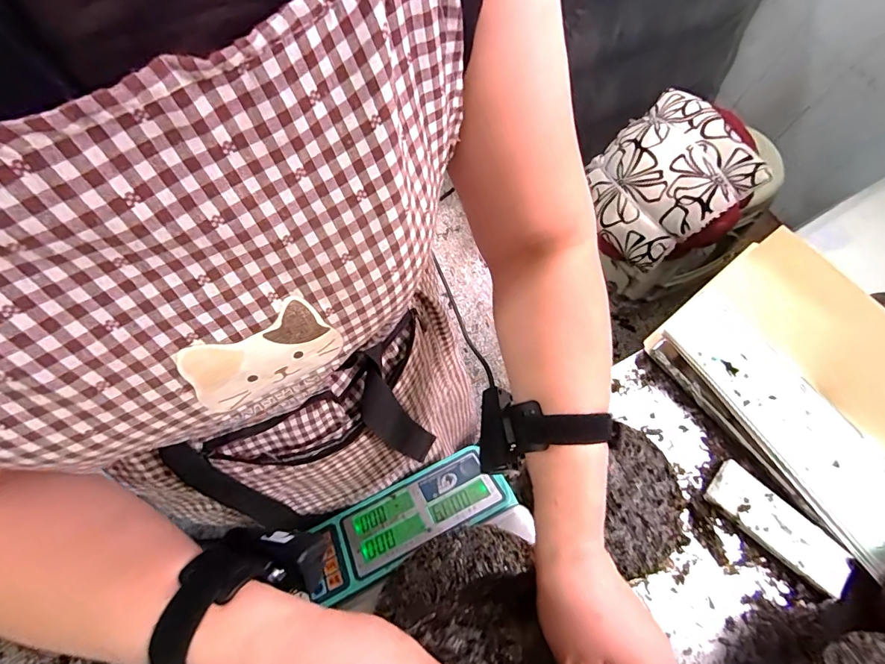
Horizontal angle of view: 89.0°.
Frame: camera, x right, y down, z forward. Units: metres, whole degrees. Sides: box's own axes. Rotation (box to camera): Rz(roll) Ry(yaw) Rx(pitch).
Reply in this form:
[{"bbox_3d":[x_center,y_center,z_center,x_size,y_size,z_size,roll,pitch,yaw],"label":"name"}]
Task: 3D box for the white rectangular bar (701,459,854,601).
[{"bbox_3d":[0.483,0.282,0.653,0.200,0.027,0.073,42,74,12],"label":"white rectangular bar"}]

